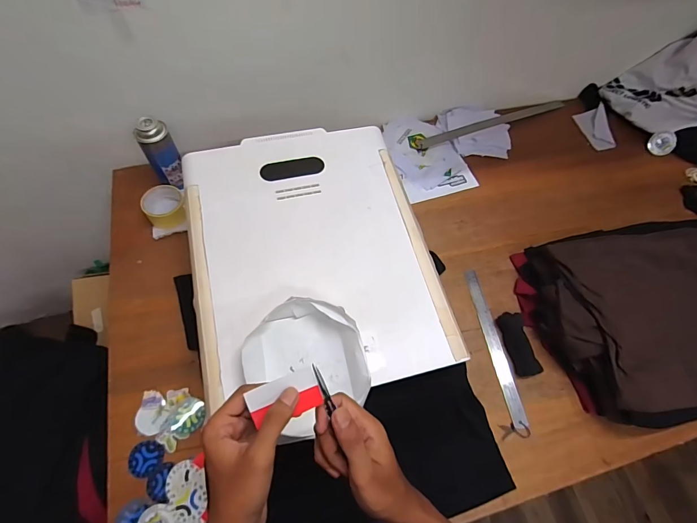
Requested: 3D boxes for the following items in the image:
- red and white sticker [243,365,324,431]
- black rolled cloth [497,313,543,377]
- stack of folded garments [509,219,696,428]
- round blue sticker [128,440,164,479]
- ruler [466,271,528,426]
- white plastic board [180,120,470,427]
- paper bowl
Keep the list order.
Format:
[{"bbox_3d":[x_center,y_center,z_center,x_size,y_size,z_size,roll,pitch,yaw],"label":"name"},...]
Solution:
[{"bbox_3d":[-0.060,0.131,0.355,0.067,0.010,0.038,-20,71,-14],"label":"red and white sticker"},{"bbox_3d":[0.340,0.163,0.738,0.047,0.025,0.123,-7,63,-8],"label":"black rolled cloth"},{"bbox_3d":[0.632,0.106,0.713,0.494,0.159,0.347,-1,63,-5],"label":"stack of folded garments"},{"bbox_3d":[-0.340,0.330,0.621,0.052,0.004,0.056,2,63,-3],"label":"round blue sticker"},{"bbox_3d":[0.296,0.165,0.752,0.029,0.005,0.316,-9,64,-3],"label":"ruler"},{"bbox_3d":[-0.066,-0.031,0.640,0.396,0.023,0.491,-12,64,-10],"label":"white plastic board"},{"bbox_3d":[-0.062,0.143,0.528,0.161,0.053,0.178,-19,66,-13],"label":"paper bowl"}]

